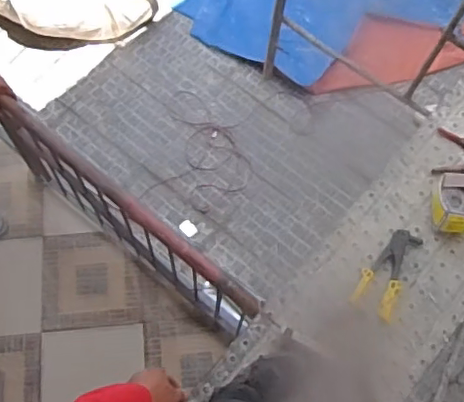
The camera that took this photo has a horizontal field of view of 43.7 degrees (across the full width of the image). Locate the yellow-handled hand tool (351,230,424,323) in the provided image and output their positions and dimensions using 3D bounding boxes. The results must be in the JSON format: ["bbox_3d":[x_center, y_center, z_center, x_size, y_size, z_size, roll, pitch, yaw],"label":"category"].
[{"bbox_3d":[0.416,0.185,1.543,0.107,0.033,0.260,29,70,8],"label":"yellow-handled hand tool"}]

